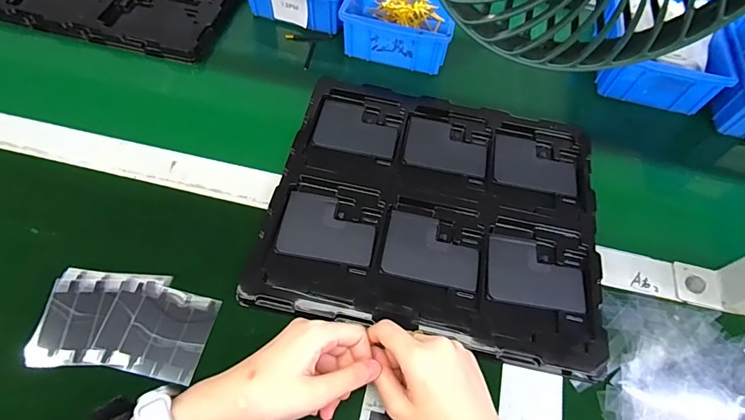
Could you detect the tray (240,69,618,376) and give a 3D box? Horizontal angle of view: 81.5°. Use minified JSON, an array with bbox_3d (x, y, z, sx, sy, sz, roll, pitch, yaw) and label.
[{"bbox_3d":[0.066,-0.007,0.437,0.316,0.015,0.273,11,60,2],"label":"tray"}]

